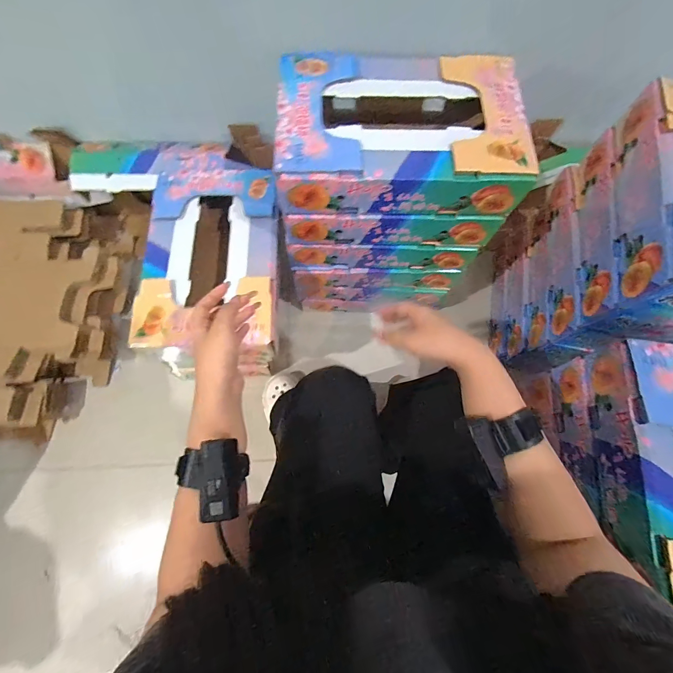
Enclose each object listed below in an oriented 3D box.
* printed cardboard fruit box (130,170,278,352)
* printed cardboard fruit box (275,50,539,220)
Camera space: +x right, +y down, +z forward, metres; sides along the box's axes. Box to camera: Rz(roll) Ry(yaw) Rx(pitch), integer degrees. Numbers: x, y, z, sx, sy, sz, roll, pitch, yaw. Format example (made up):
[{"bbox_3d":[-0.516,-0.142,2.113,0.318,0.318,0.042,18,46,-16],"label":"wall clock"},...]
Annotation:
[{"bbox_3d":[-0.246,-0.155,0.701,0.249,0.103,0.389,-3,70,-3],"label":"printed cardboard fruit box"},{"bbox_3d":[0.104,-0.336,0.592,0.390,0.125,0.255,1,70,-2],"label":"printed cardboard fruit box"}]

